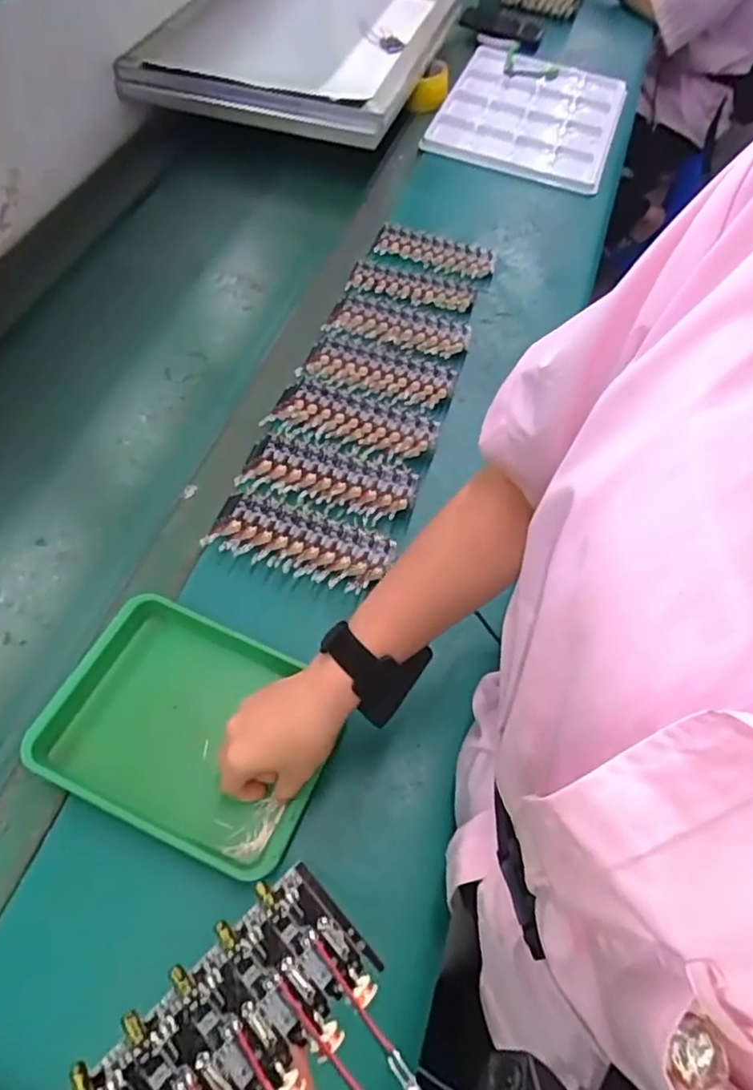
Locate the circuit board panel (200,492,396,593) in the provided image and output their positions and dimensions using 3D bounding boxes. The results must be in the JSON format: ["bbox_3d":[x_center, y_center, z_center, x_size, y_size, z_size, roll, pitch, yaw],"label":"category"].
[{"bbox_3d":[-0.072,-0.007,0.604,0.171,0.019,0.068,17,60,6],"label":"circuit board panel"}]

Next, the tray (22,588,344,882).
[{"bbox_3d":[-0.152,0.144,0.521,0.211,0.042,0.169,19,60,15],"label":"tray"}]

